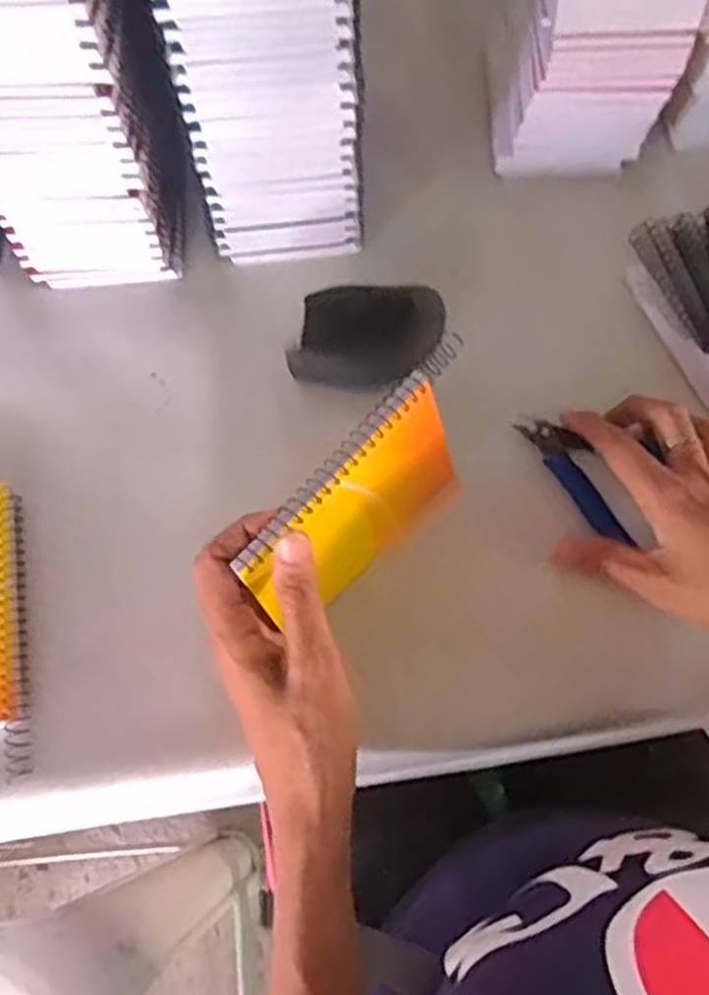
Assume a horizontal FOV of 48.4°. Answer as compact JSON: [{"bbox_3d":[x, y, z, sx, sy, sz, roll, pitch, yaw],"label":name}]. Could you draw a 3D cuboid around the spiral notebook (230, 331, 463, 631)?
[{"bbox_3d":[0.010,0.001,0.399,0.012,0.091,0.150,32,70,35],"label":"spiral notebook"}]

